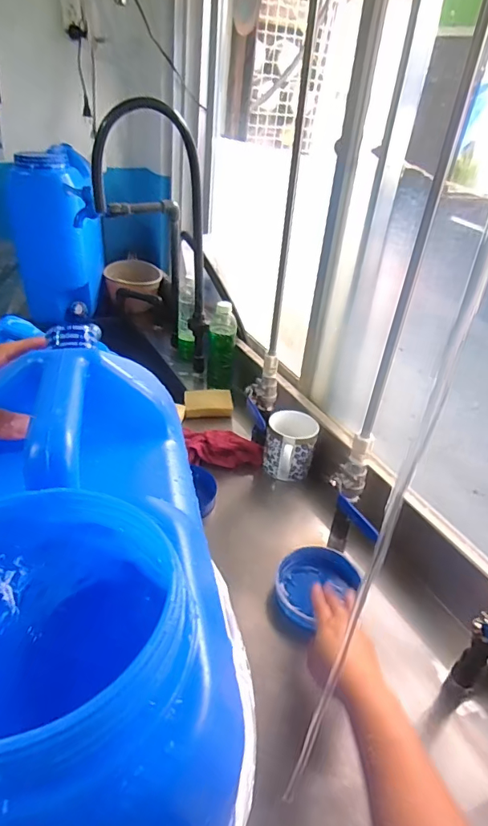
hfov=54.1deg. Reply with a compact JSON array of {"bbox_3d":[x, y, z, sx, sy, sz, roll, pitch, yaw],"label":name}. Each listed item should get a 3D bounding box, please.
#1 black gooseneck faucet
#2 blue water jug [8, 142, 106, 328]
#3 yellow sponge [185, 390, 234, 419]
[{"bbox_3d":[-0.181,-0.326,0.974,0.221,0.519,0.058,-5,35,-16],"label":"black gooseneck faucet"},{"bbox_3d":[-0.497,-0.483,1.299,0.193,0.390,0.244,1,34,-7],"label":"blue water jug"},{"bbox_3d":[-0.077,-0.021,1.037,0.101,0.028,0.073,0,34,-9],"label":"yellow sponge"}]

